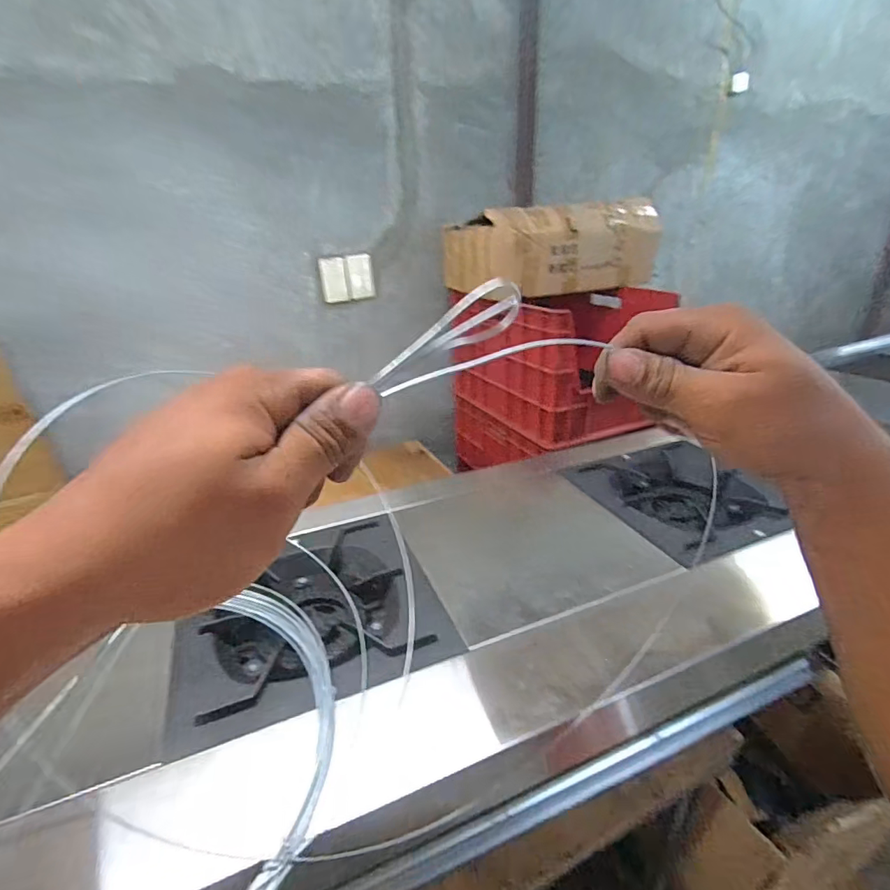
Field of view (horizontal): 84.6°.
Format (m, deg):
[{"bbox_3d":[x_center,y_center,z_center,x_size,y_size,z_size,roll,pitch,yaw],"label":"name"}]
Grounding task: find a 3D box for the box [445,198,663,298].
[{"bbox_3d":[0.284,-0.547,1.365,0.487,0.201,0.339,-12,27,-19],"label":"box"}]

